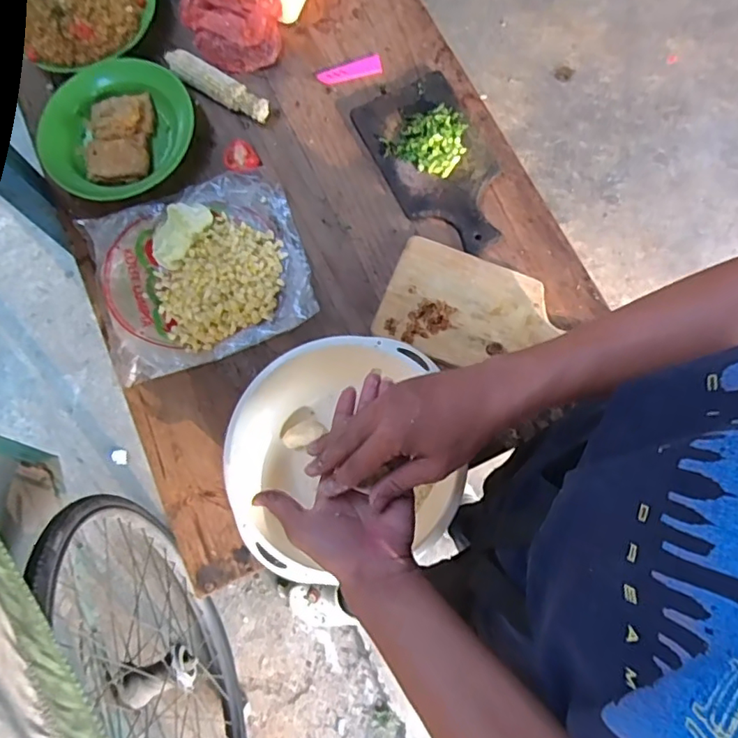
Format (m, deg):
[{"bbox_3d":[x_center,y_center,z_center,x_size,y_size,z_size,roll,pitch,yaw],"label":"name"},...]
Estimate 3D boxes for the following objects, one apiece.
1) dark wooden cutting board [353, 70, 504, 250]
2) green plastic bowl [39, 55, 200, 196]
[{"bbox_3d":[0.089,-0.272,0.727,0.137,0.011,0.261,-24,78,-7],"label":"dark wooden cutting board"},{"bbox_3d":[-0.341,-0.322,0.757,0.212,0.042,0.188,-32,79,-9],"label":"green plastic bowl"}]

